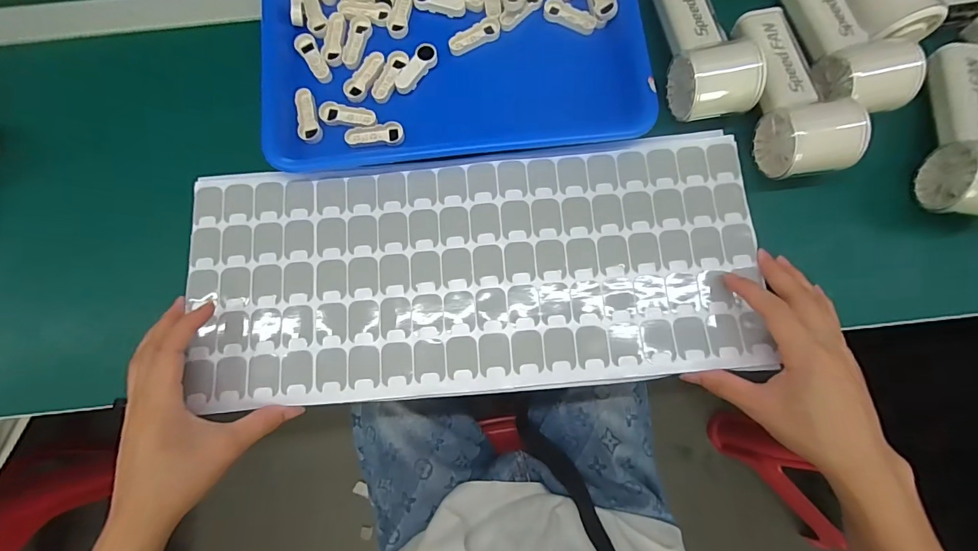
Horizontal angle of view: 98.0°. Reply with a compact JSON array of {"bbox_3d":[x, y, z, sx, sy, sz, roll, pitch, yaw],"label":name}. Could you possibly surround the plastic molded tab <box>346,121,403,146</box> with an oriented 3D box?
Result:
[{"bbox_3d":[-0.102,-0.125,0.379,0.050,0.006,0.018,-10,80,-1],"label":"plastic molded tab"}]

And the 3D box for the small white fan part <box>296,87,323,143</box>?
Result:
[{"bbox_3d":[-0.165,-0.143,0.385,0.020,0.008,0.051,-17,80,-3],"label":"small white fan part"}]

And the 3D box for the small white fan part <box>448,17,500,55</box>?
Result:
[{"bbox_3d":[-0.014,-0.223,0.396,0.051,0.008,0.018,-29,81,-5],"label":"small white fan part"}]

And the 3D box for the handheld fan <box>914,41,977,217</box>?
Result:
[{"bbox_3d":[0.401,-0.121,0.350,0.061,0.060,0.156,10,80,2],"label":"handheld fan"}]

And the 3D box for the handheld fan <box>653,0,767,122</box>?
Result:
[{"bbox_3d":[0.181,-0.209,0.365,0.058,0.051,0.153,-8,80,-1],"label":"handheld fan"}]

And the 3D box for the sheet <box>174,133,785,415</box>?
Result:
[{"bbox_3d":[-0.012,-0.006,0.354,0.459,0.010,0.197,-5,80,0],"label":"sheet"}]

